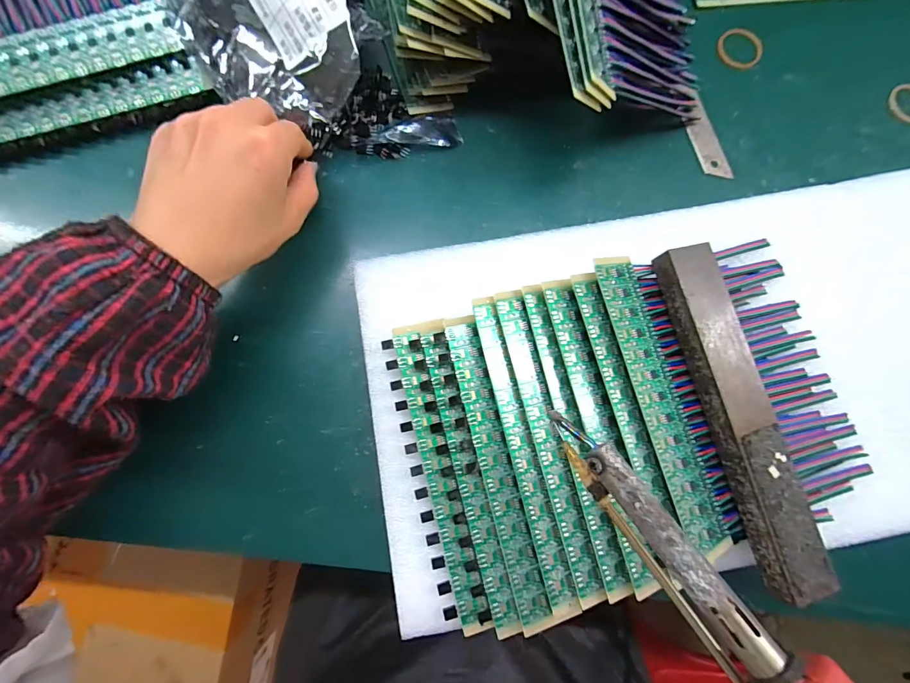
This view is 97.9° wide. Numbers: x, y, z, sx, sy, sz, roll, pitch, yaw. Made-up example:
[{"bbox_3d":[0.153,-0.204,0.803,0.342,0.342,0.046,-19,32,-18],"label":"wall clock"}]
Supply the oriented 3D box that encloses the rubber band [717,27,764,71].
[{"bbox_3d":[0.214,-0.219,0.297,0.033,0.004,0.034,0,81,-1],"label":"rubber band"}]

